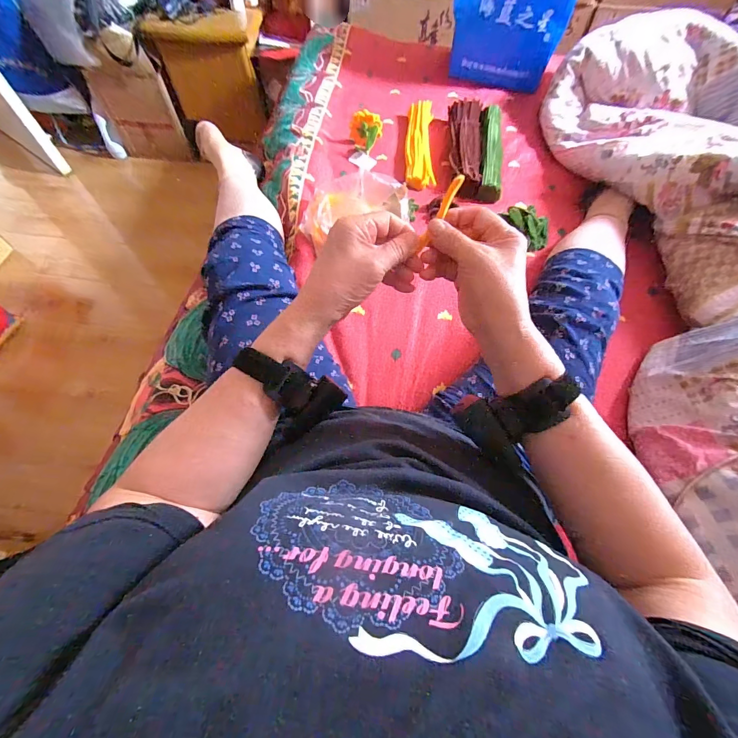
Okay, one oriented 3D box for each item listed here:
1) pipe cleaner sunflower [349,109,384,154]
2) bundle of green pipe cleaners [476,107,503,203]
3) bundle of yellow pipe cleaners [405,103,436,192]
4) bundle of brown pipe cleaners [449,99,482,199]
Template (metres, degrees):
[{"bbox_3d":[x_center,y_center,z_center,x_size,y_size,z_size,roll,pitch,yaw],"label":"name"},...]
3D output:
[{"bbox_3d":[-0.011,-0.543,0.834,0.077,0.065,0.074,6,62,3],"label":"pipe cleaner sunflower"},{"bbox_3d":[0.279,-0.499,0.824,0.049,0.050,0.292,8,62,4],"label":"bundle of green pipe cleaners"},{"bbox_3d":[0.119,-0.534,0.837,0.063,0.037,0.271,2,62,1],"label":"bundle of yellow pipe cleaners"},{"bbox_3d":[0.223,-0.521,0.832,0.072,0.042,0.307,6,62,3],"label":"bundle of brown pipe cleaners"}]

